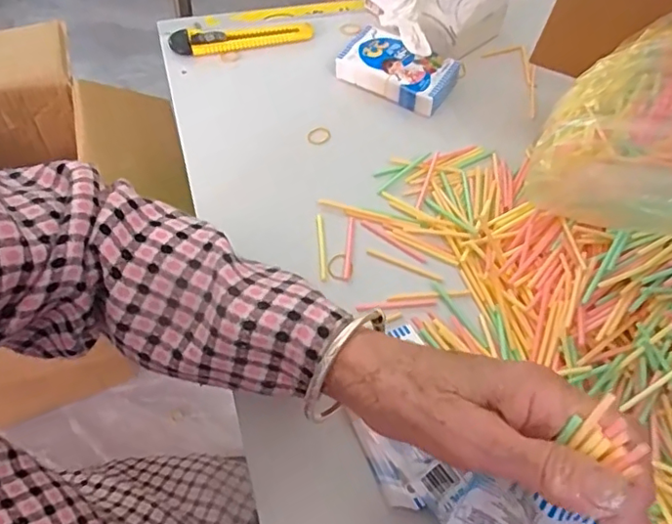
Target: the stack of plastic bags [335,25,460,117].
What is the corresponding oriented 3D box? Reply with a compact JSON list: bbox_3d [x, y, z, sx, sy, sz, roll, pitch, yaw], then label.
[{"bbox_3d":[0.060,-0.189,0.557,0.107,0.028,0.068,25,57,13],"label":"stack of plastic bags"}]

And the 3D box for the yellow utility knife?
[{"bbox_3d":[-0.096,-0.236,0.594,0.149,0.010,0.033,-11,57,-11],"label":"yellow utility knife"}]

